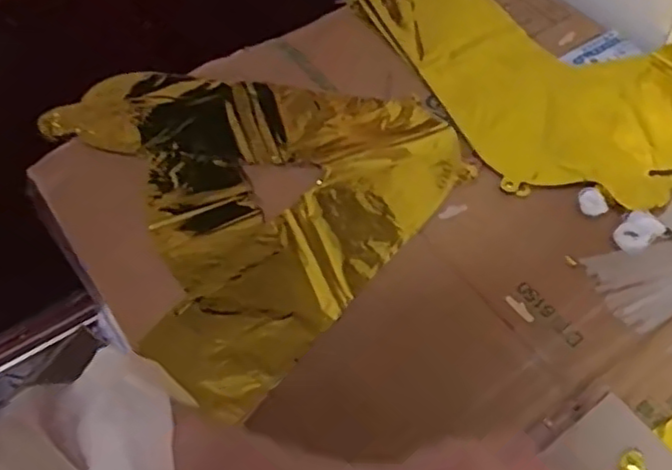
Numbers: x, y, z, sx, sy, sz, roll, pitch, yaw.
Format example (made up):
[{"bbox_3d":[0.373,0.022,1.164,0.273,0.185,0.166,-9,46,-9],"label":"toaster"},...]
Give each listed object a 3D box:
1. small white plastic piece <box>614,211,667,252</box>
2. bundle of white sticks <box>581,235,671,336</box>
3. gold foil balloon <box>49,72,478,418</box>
[{"bbox_3d":[0.247,-0.003,0.543,0.033,0.014,0.027,-28,60,-14],"label":"small white plastic piece"},{"bbox_3d":[0.247,0.033,0.526,0.080,0.008,0.070,-27,59,-13],"label":"bundle of white sticks"},{"bbox_3d":[-0.108,-0.062,0.617,0.372,0.029,0.315,35,65,23],"label":"gold foil balloon"}]

